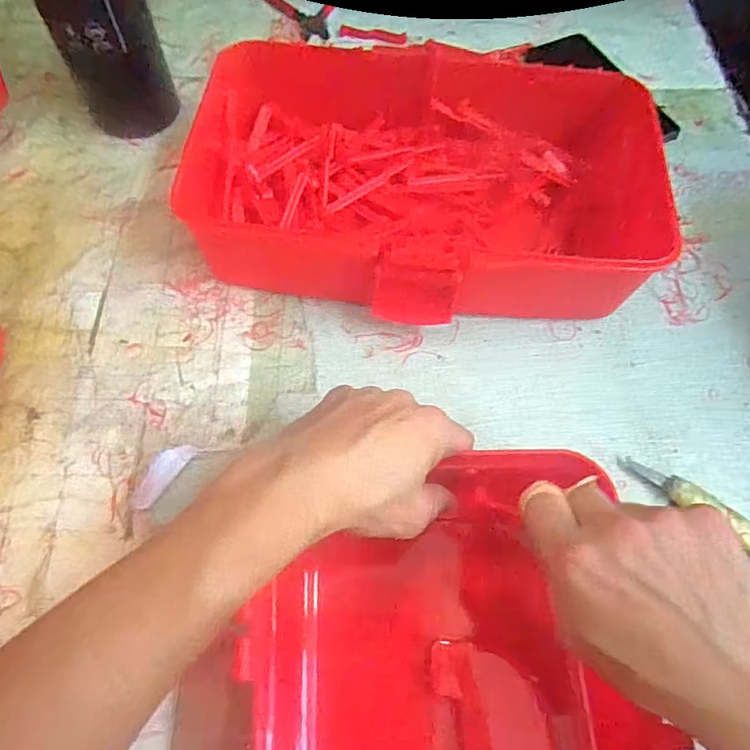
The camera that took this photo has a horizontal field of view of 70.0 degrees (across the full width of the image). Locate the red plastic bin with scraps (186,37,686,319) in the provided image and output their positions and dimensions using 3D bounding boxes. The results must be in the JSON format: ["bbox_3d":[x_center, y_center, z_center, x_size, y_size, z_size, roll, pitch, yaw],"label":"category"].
[{"bbox_3d":[0.038,-0.159,0.441,0.353,0.080,0.239,4,65,0],"label":"red plastic bin with scraps"}]

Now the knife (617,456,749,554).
[{"bbox_3d":[0.239,0.099,0.368,0.143,0.014,0.019,36,69,14],"label":"knife"}]

